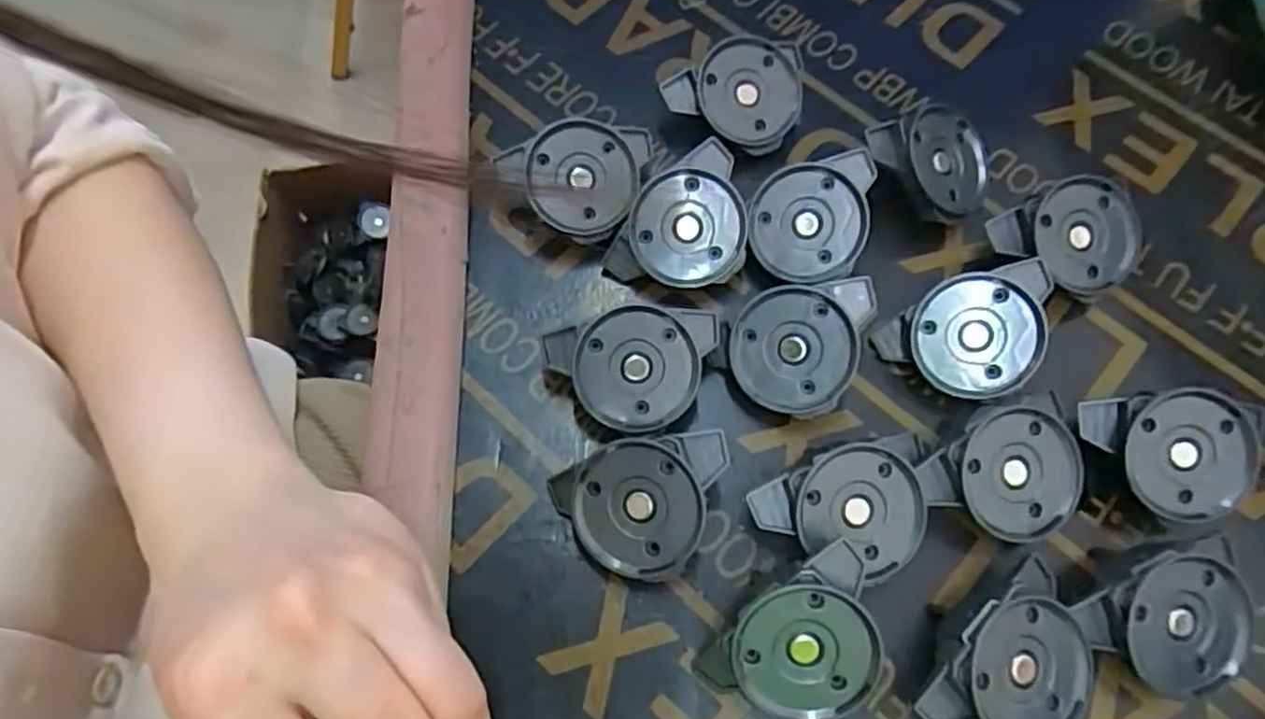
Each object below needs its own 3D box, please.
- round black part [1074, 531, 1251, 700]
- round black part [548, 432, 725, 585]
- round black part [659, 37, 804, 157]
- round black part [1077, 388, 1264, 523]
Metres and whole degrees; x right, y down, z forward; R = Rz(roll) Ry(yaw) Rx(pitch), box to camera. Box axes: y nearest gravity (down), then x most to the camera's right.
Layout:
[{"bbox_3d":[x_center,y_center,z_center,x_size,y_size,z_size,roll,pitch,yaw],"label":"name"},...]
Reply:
[{"bbox_3d":[0.162,0.080,0.224,0.049,0.013,0.041,-25,91,-4],"label":"round black part"},{"bbox_3d":[0.002,0.047,0.234,0.058,0.012,0.043,-6,88,14],"label":"round black part"},{"bbox_3d":[0.044,-0.104,0.294,0.052,0.014,0.044,-29,93,7],"label":"round black part"},{"bbox_3d":[0.177,0.031,0.243,0.052,0.012,0.041,-2,95,12],"label":"round black part"}]

